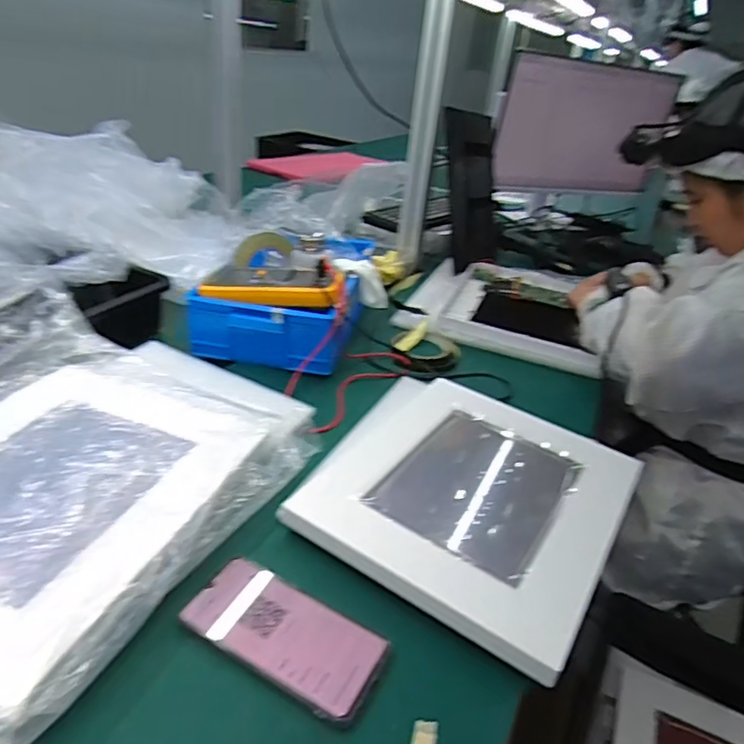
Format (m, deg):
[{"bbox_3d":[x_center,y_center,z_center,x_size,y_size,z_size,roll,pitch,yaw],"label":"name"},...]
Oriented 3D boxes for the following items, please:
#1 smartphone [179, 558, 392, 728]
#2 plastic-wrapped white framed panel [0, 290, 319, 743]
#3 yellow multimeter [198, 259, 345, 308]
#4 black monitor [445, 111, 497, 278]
[{"bbox_3d":[-0.065,0.192,0.427,0.148,0.011,0.072,20,32,22],"label":"smartphone"},{"bbox_3d":[-0.263,0.073,0.515,0.346,0.042,0.415,17,32,13],"label":"plastic-wrapped white framed panel"},{"bbox_3d":[-0.125,-0.111,0.741,0.178,0.047,0.077,9,29,3],"label":"yellow multimeter"},{"bbox_3d":[0.206,-0.360,1.142,0.030,0.279,0.232,6,20,29],"label":"black monitor"}]

